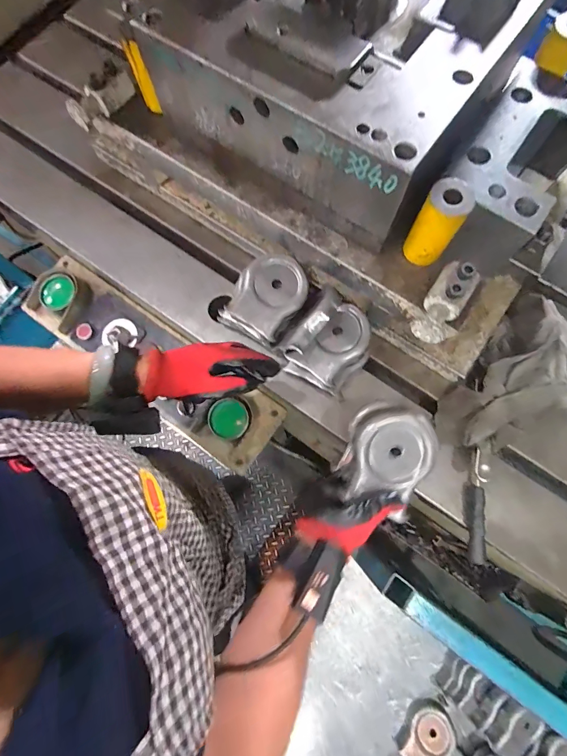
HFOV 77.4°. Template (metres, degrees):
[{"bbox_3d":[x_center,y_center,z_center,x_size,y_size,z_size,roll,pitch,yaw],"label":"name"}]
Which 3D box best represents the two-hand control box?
[{"bbox_3d":[-0.243,-0.032,0.654,0.522,0.081,0.134,34,78,9],"label":"two-hand control box"}]

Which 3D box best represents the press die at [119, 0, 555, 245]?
[{"bbox_3d":[0.078,-0.430,0.462,0.382,0.185,0.366,32,78,8],"label":"press die"}]

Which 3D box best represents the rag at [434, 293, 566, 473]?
[{"bbox_3d":[0.340,0.016,0.521,0.132,0.072,0.262,39,79,10],"label":"rag"}]

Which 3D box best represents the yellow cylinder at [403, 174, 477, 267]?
[{"bbox_3d":[0.187,-0.188,0.435,0.050,0.096,0.053,26,77,7],"label":"yellow cylinder"}]

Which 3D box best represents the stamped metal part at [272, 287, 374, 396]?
[{"bbox_3d":[0.068,-0.054,0.534,0.118,0.070,0.131,43,80,10],"label":"stamped metal part"}]

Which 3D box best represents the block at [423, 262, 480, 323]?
[{"bbox_3d":[0.206,-0.104,0.436,0.048,0.044,0.068,34,78,9],"label":"block"}]

